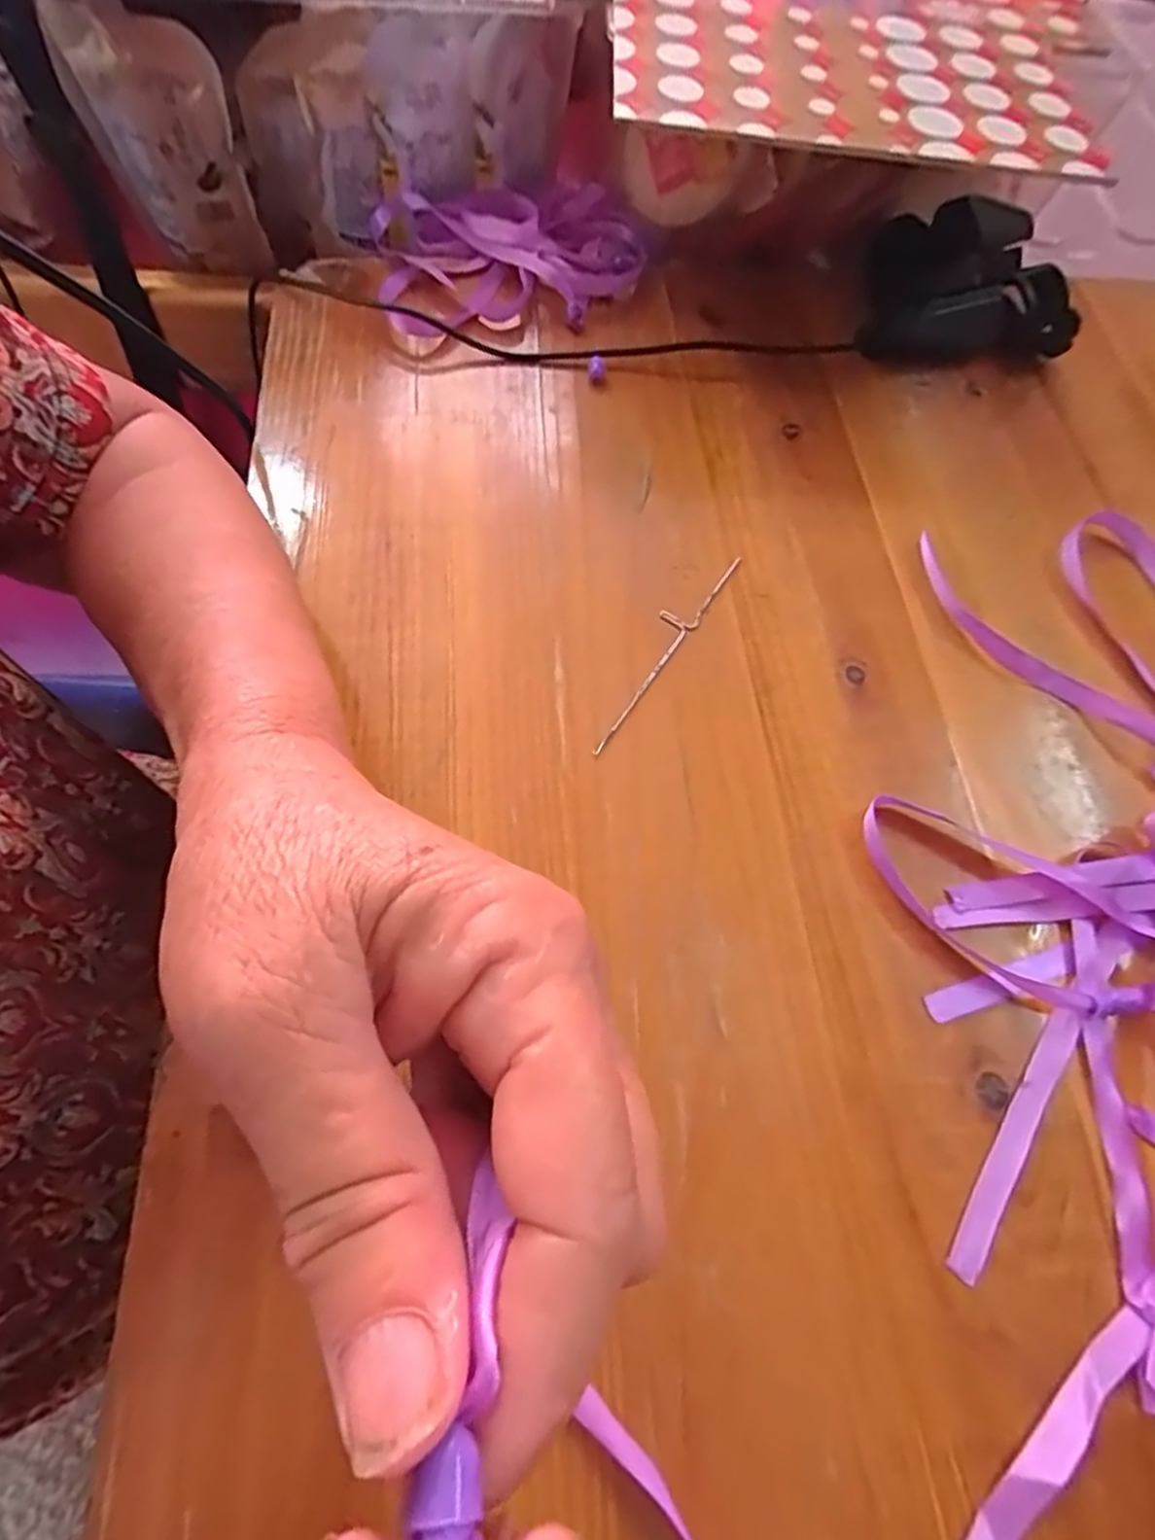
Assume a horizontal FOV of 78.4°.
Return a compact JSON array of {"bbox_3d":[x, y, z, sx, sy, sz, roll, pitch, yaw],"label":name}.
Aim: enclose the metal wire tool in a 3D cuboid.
[{"bbox_3d":[0.037,-0.056,0.308,0.016,0.004,0.125,33,67,11],"label":"metal wire tool"}]

